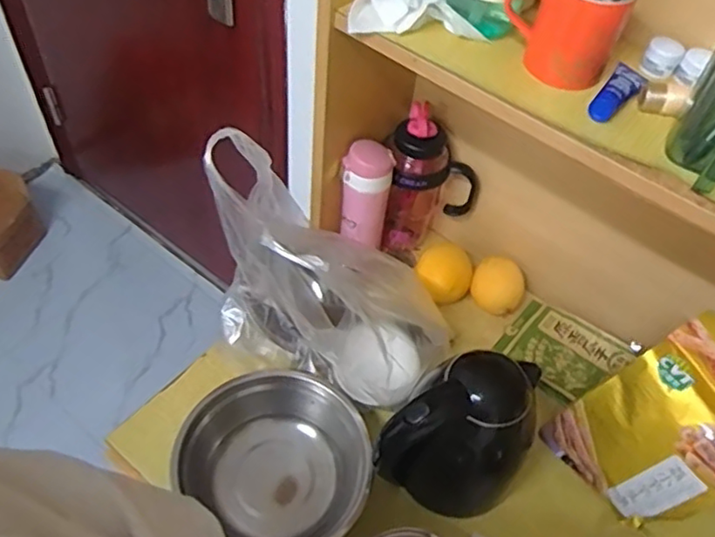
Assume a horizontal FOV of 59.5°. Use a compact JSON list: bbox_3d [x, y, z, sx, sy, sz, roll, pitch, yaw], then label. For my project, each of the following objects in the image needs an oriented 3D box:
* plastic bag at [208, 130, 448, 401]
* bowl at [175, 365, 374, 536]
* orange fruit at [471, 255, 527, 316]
[{"bbox_3d":[-0.040,0.021,0.769,0.281,0.311,0.182,29,54,18],"label":"plastic bag"},{"bbox_3d":[-0.098,0.242,0.782,0.230,0.092,0.221,29,53,17],"label":"bowl"},{"bbox_3d":[0.219,0.025,0.973,0.078,0.076,0.076,3,50,-3],"label":"orange fruit"}]

